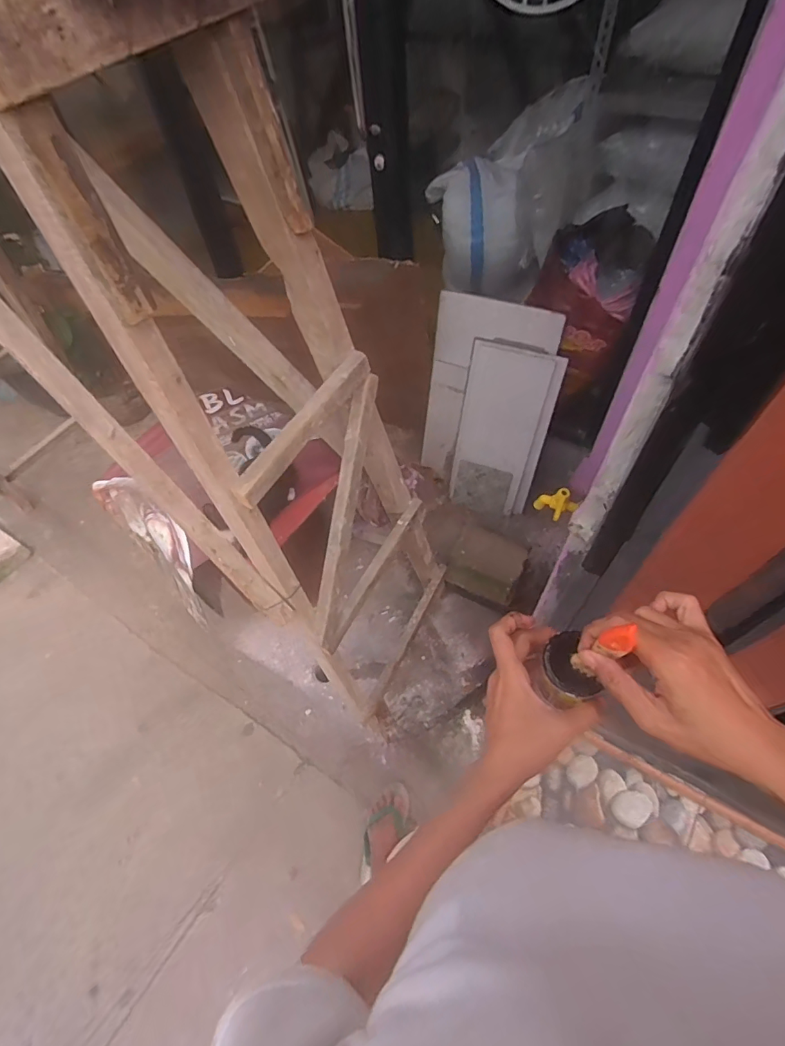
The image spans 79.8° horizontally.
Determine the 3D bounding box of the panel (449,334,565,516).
[{"bbox_3d":[0.380,-0.316,1.646,0.299,0.591,0.048,21,37,22],"label":"panel"}]

